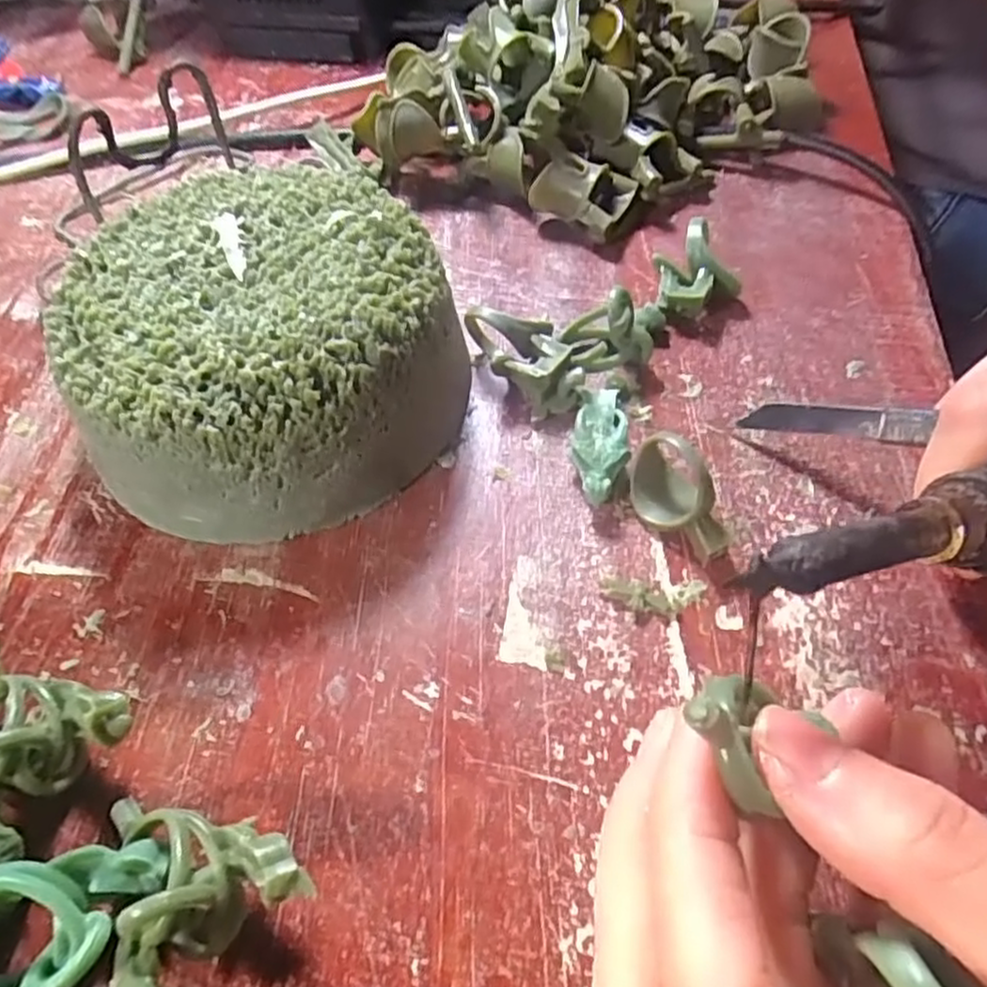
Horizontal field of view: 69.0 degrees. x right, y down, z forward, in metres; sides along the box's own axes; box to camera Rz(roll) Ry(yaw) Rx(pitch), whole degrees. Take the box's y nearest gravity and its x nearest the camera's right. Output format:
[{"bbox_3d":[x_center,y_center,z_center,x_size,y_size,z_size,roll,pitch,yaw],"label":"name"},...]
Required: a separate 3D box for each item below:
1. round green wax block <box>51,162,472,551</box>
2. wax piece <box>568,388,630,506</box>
[{"bbox_3d":[-0.061,-0.040,0.198,0.097,0.048,0.091,-1,56,1],"label":"round green wax block"},{"bbox_3d":[0.028,-0.014,0.198,0.015,0.015,0.040,1,56,1],"label":"wax piece"}]

